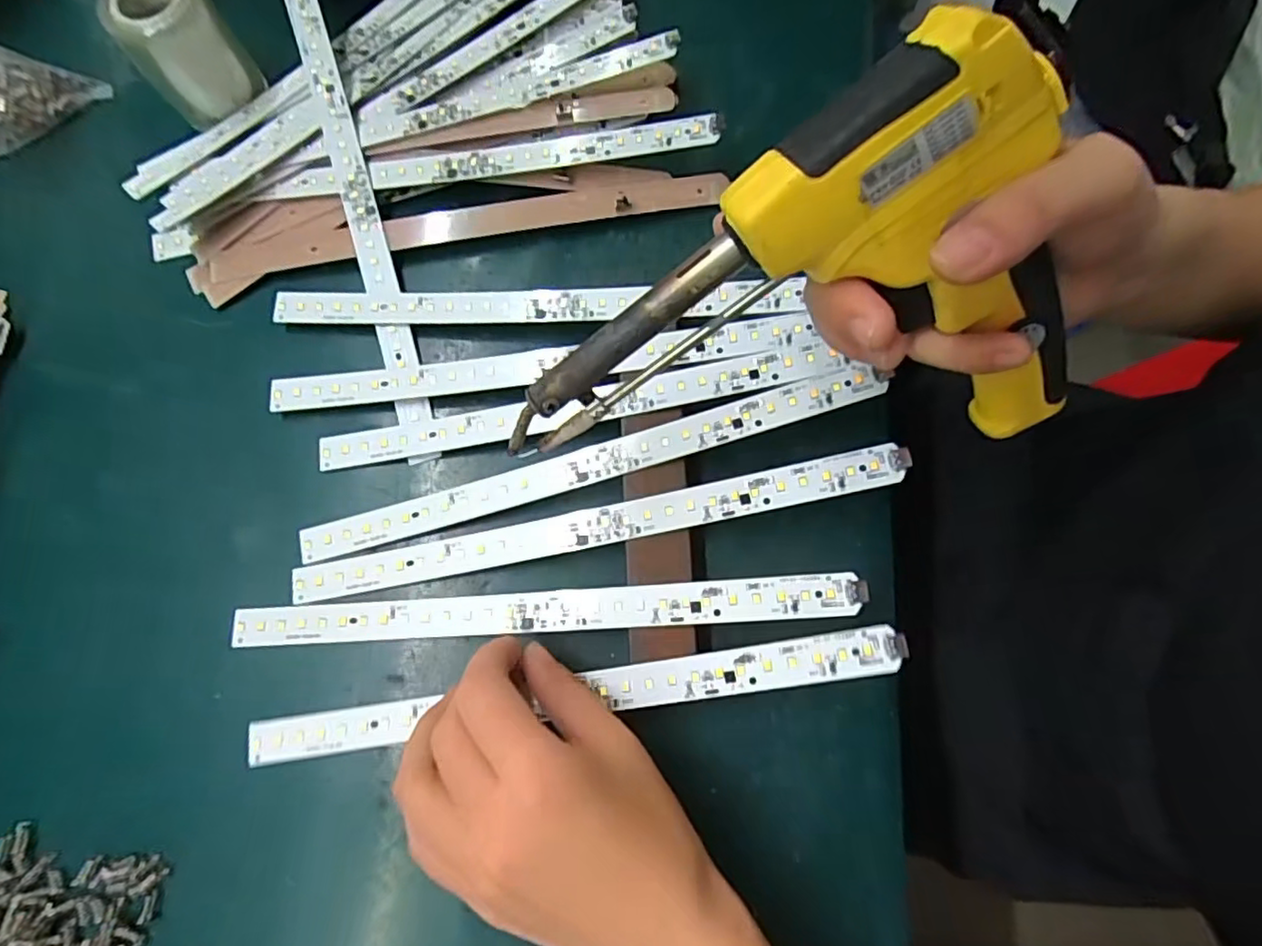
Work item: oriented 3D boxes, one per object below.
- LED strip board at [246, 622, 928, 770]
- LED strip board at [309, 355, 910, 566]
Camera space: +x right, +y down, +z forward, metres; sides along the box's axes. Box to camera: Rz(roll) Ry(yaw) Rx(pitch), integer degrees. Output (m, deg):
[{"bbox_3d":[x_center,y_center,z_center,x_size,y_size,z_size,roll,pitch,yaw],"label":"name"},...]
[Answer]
[{"bbox_3d":[-0.031,0.096,0.269,0.282,0.008,0.019,-11,75,7],"label":"LED strip board"},{"bbox_3d":[-0.024,-0.006,0.298,0.274,0.009,0.023,-16,70,6],"label":"LED strip board"}]

